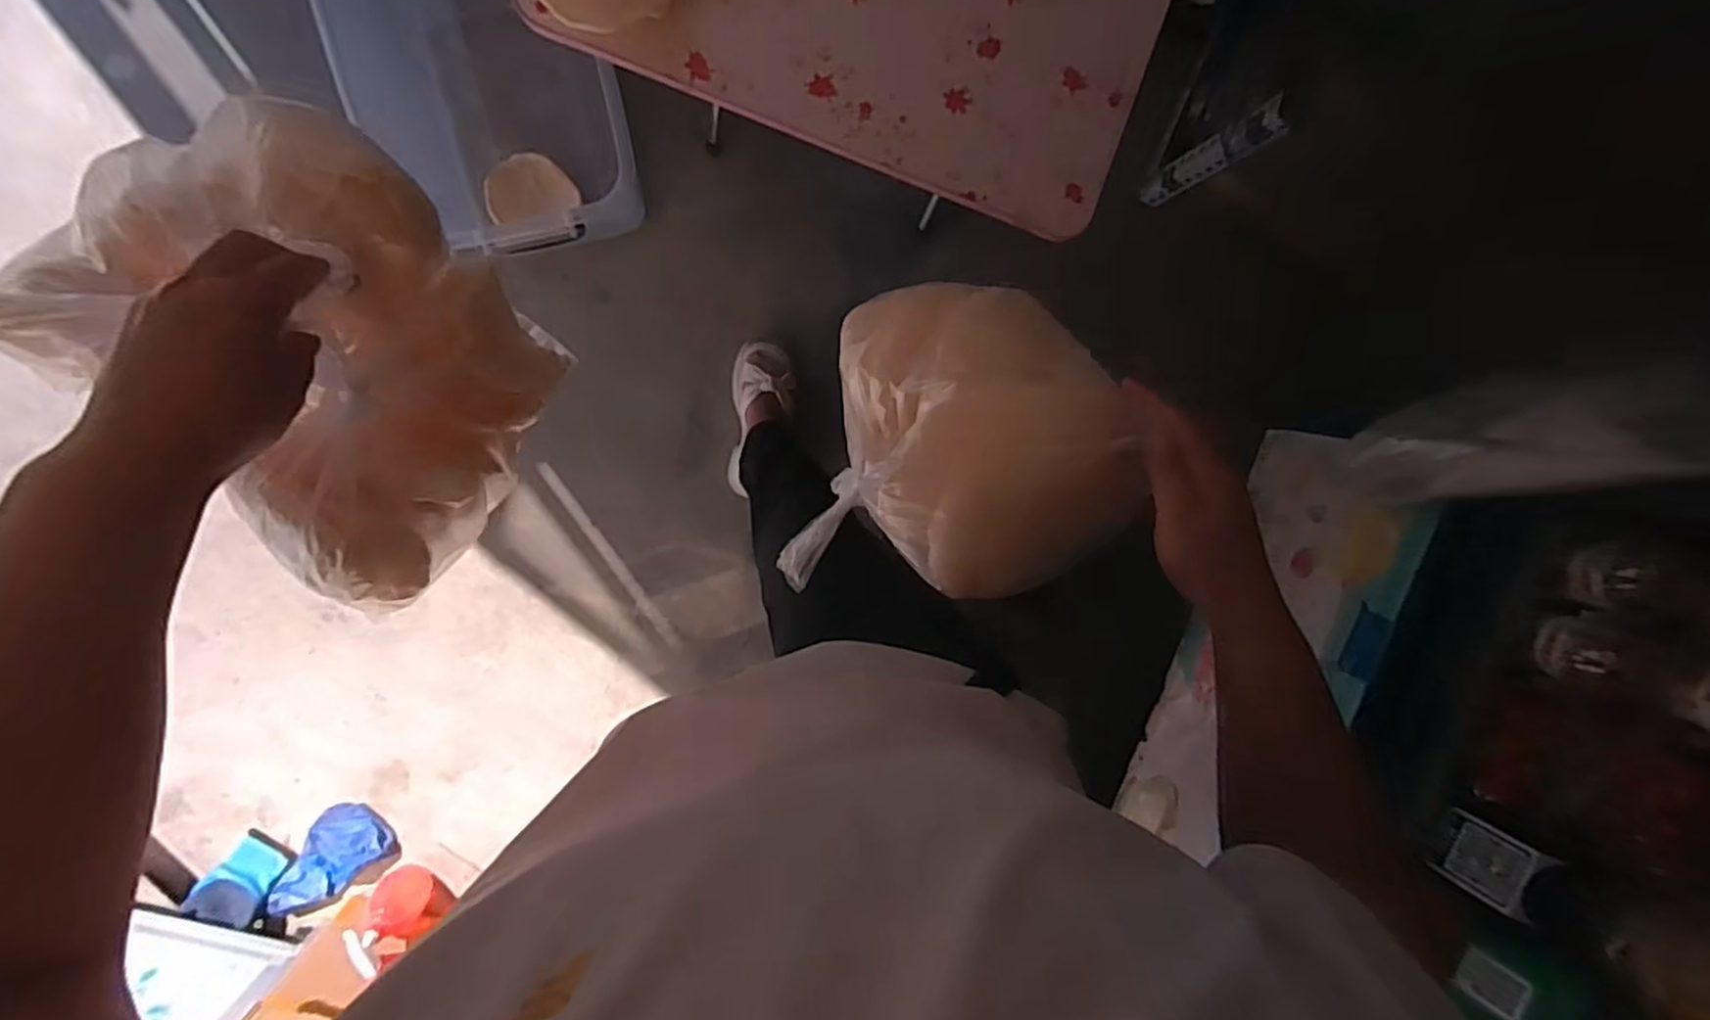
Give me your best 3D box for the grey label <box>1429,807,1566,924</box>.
[{"bbox_3d":[0.699,0.391,0.804,0.013,0.086,0.080,10,101,-36],"label":"grey label"}]

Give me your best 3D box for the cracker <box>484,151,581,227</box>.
[{"bbox_3d":[-0.494,-0.491,1.118,0.128,0.009,0.131,-10,74,-14],"label":"cracker"}]

